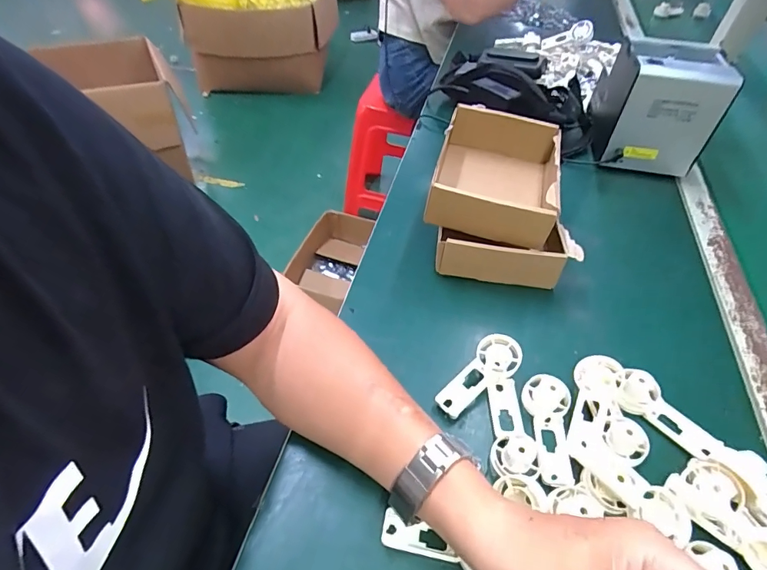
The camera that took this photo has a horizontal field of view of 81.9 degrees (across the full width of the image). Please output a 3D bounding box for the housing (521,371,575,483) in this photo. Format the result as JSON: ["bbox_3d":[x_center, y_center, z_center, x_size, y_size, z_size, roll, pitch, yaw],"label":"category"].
[{"bbox_3d":[0.138,0.117,0.371,0.037,0.026,0.089,12,48,6],"label":"housing"}]

